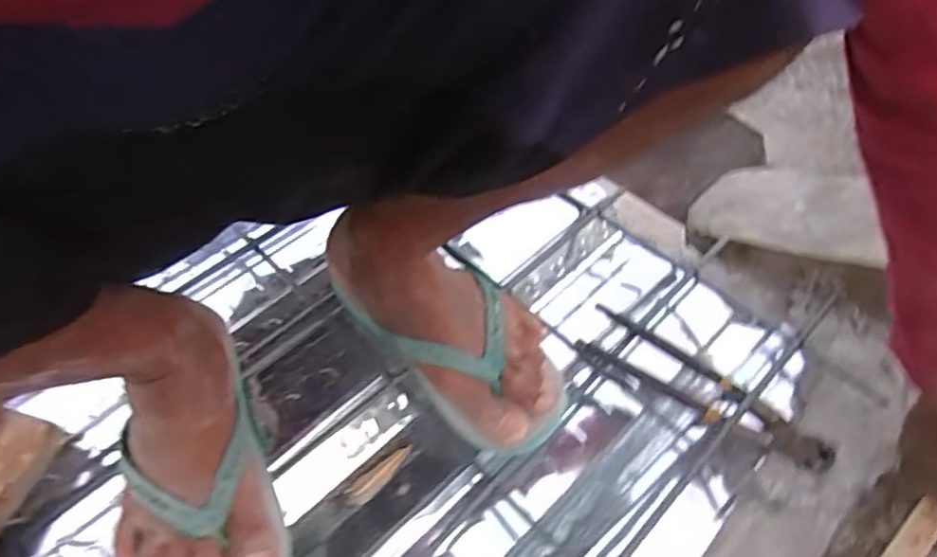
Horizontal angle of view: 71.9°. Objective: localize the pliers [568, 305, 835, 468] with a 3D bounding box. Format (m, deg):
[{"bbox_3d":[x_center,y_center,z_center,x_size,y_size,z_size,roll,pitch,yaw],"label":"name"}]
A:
[{"bbox_3d":[0.201,0.095,0.550,0.220,0.030,0.050,29,56,10],"label":"pliers"}]

